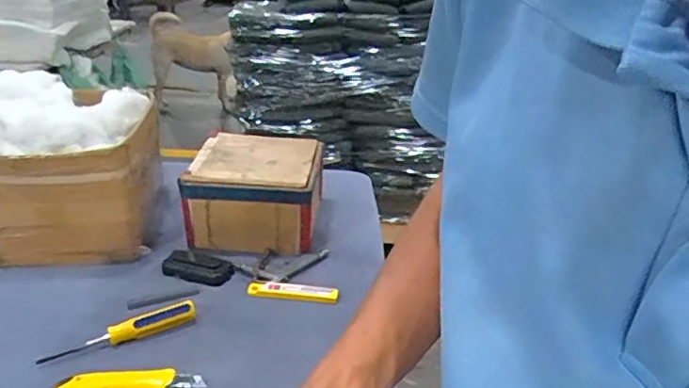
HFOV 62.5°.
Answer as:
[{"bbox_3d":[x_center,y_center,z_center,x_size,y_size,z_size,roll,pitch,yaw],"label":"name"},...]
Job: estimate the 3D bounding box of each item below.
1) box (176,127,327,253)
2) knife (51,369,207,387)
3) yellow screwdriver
[{"bbox_3d":[-0.153,-0.003,1.011,0.209,0.135,0.212,4,26,5],"label":"box"},{"bbox_3d":[-0.257,0.225,0.678,0.170,0.013,0.037,-4,26,-12],"label":"knife"},{"bbox_3d":[-0.292,0.181,0.745,0.192,0.024,0.026,-15,30,-31],"label":"yellow screwdriver"}]

